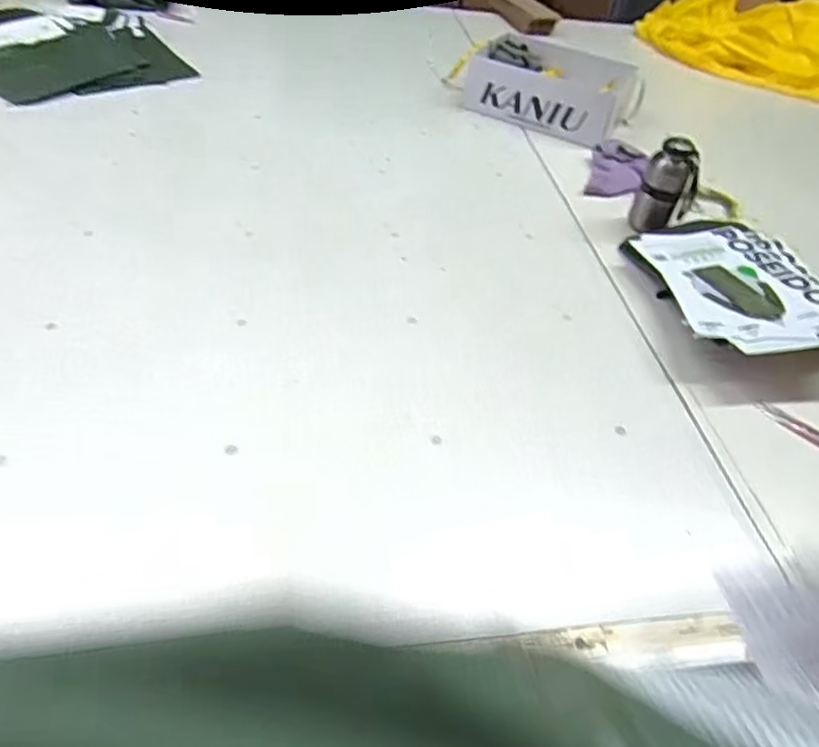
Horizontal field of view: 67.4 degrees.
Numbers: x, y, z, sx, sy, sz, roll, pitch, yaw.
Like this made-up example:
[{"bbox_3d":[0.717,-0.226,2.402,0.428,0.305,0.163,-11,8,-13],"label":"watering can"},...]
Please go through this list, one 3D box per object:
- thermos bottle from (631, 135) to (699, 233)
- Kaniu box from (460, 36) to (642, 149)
[{"bbox_3d":[0.456,-0.331,1.094,0.082,0.157,0.063,13,46,5],"label":"thermos bottle"},{"bbox_3d":[0.344,-0.685,1.459,0.360,0.111,0.292,27,49,18],"label":"Kaniu box"}]

